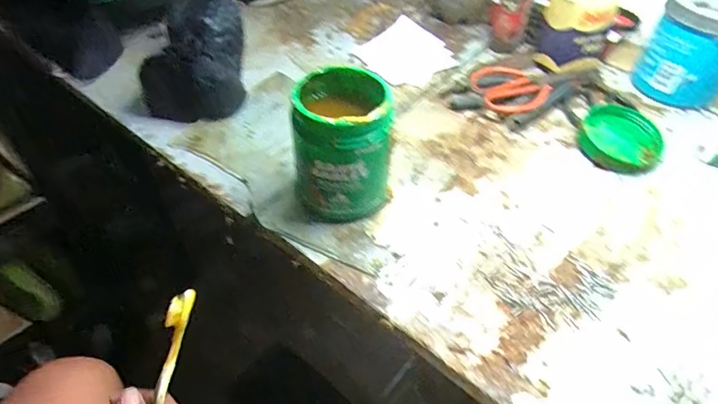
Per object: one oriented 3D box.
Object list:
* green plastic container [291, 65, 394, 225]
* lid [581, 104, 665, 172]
[{"bbox_3d":[-0.018,-0.052,0.452,0.085,0.133,0.091,-5,48,-6],"label":"green plastic container"},{"bbox_3d":[0.321,-0.077,0.556,0.090,0.026,0.114,25,52,20],"label":"lid"}]

